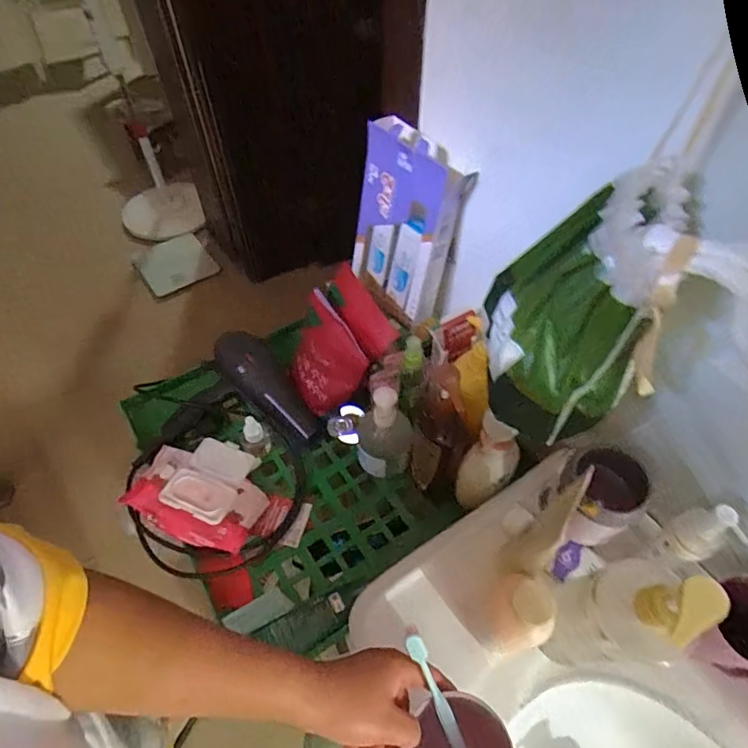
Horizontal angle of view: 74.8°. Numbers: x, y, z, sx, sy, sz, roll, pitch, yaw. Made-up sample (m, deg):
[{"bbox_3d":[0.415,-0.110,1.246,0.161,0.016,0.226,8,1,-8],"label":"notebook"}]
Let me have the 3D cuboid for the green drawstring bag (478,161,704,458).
[{"bbox_3d":[0.178,-0.059,0.444,0.133,0.234,0.147,12,55,9],"label":"green drawstring bag"}]

